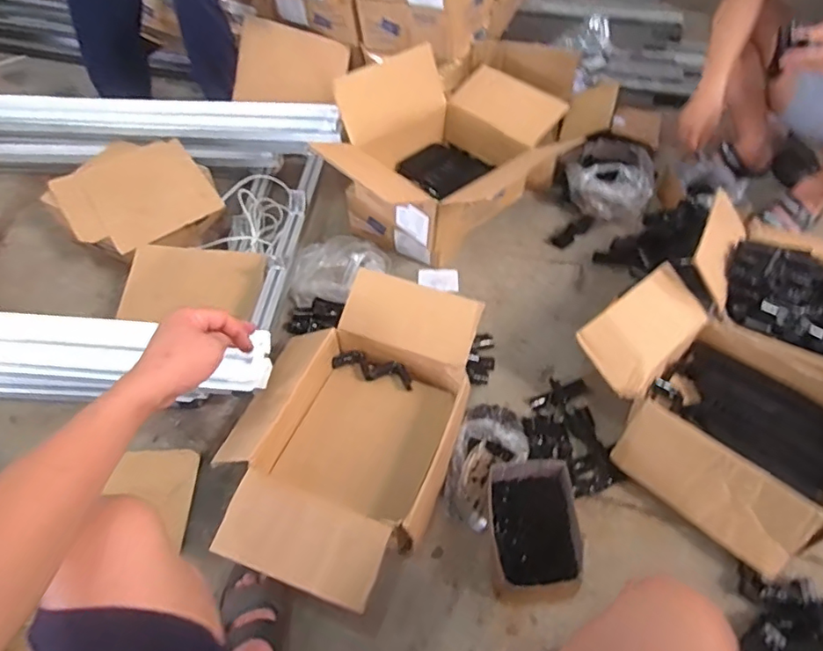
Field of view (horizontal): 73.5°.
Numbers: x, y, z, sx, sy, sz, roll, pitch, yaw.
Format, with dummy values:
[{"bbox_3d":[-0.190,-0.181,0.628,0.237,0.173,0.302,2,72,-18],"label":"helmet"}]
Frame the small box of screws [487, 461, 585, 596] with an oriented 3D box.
[{"bbox_3d":[0.200,0.333,0.910,0.150,0.067,0.203,-1,51,2],"label":"small box of screws"}]

